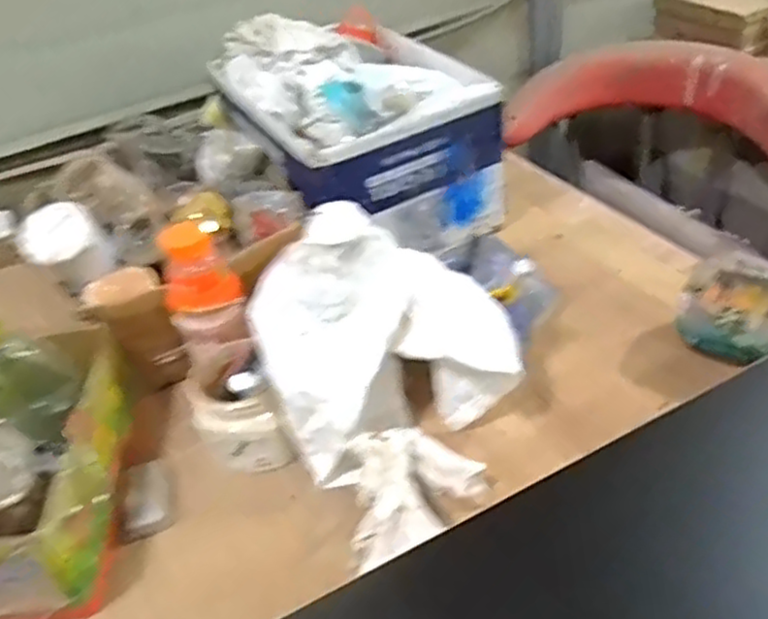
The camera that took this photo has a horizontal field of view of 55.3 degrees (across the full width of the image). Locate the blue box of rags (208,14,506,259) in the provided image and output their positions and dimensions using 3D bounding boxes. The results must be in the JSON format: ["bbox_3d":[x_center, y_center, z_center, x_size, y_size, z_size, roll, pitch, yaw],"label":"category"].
[{"bbox_3d":[-0.039,-0.231,0.941,0.249,0.195,0.330,-23,41,-19],"label":"blue box of rags"}]

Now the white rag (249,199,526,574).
[{"bbox_3d":[0.015,0.045,0.627,0.195,0.202,0.189,-26,42,-22],"label":"white rag"}]

